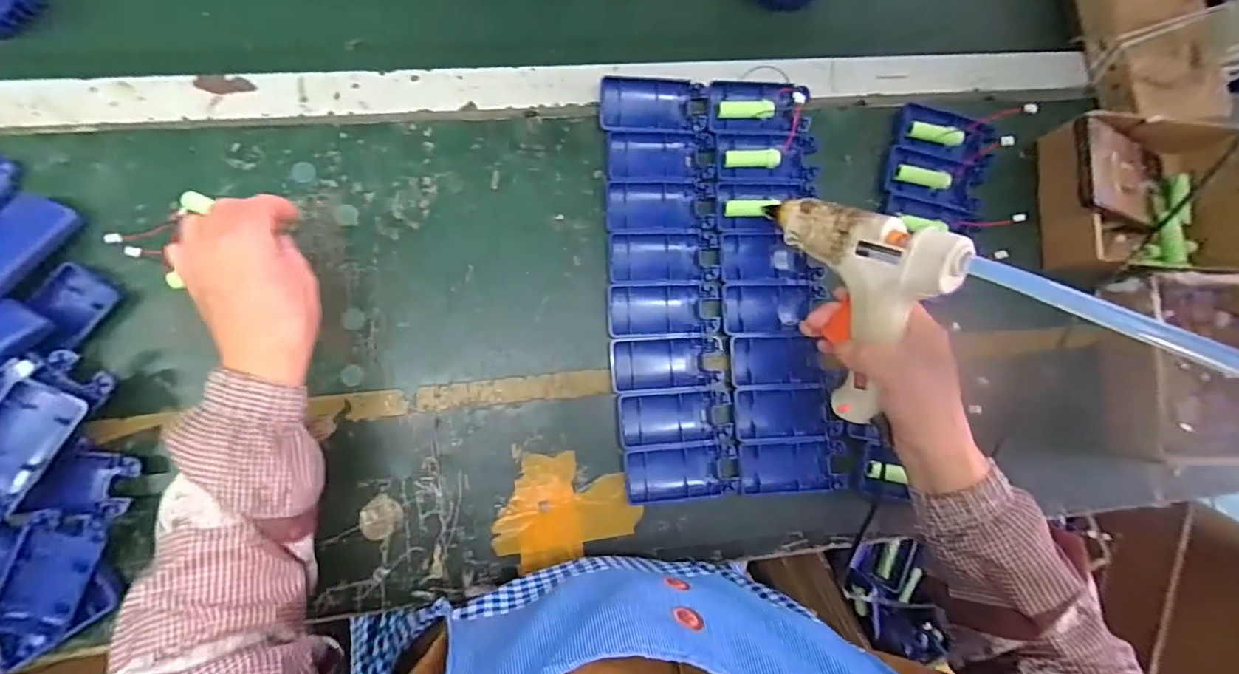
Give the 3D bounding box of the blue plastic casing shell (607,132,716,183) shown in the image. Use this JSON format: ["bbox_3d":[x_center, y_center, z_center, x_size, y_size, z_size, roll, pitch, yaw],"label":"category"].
[{"bbox_3d":[0.037,-0.158,0.485,0.093,0.014,0.043,-2,83,-7],"label":"blue plastic casing shell"}]

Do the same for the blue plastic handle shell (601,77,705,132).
[{"bbox_3d":[0.031,-0.205,0.489,0.094,0.016,0.050,0,82,-6],"label":"blue plastic handle shell"}]

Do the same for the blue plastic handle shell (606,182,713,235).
[{"bbox_3d":[0.036,-0.113,0.481,0.092,0.014,0.047,0,82,-6],"label":"blue plastic handle shell"}]

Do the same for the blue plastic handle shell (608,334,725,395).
[{"bbox_3d":[0.041,0.023,0.465,0.094,0.013,0.046,-3,83,-7],"label":"blue plastic handle shell"}]

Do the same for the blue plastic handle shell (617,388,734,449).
[{"bbox_3d":[0.046,0.067,0.461,0.093,0.013,0.043,-3,83,-7],"label":"blue plastic handle shell"}]

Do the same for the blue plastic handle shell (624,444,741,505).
[{"bbox_3d":[0.052,0.113,0.459,0.094,0.013,0.042,-4,83,-7],"label":"blue plastic handle shell"}]

